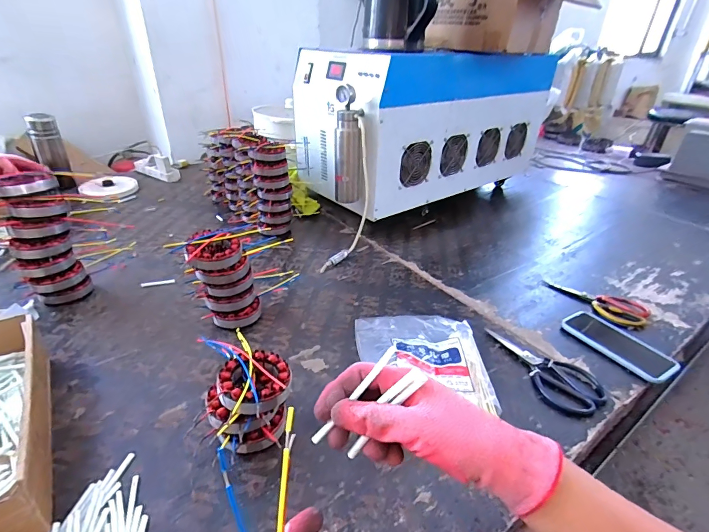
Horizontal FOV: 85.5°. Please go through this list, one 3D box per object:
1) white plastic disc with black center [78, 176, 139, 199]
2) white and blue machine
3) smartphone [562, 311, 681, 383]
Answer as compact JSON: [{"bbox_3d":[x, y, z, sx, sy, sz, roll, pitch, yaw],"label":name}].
[{"bbox_3d":[-0.773,-0.248,1.213,0.156,0.029,0.149,-16,35,-27],"label":"white plastic disc with black center"},{"bbox_3d":[0.234,-0.443,1.178,0.799,0.373,0.353,-17,36,-29],"label":"white and blue machine"},{"bbox_3d":[0.462,0.135,0.676,0.090,0.012,0.172,-16,35,-28],"label":"smartphone"}]

